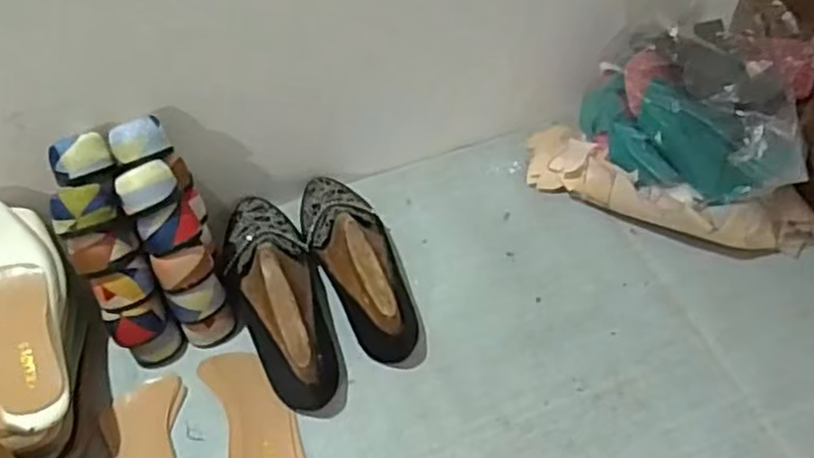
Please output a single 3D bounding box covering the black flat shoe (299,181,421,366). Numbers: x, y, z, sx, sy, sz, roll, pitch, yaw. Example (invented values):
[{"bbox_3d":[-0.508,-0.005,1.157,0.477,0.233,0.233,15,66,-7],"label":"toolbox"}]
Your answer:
[{"bbox_3d":[-0.051,0.018,0.727,0.080,0.079,0.236,-21,52,-13],"label":"black flat shoe"}]

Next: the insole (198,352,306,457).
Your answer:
[{"bbox_3d":[-0.136,0.178,0.641,0.070,0.012,0.164,-18,51,-10],"label":"insole"}]

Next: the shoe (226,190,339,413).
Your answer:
[{"bbox_3d":[-0.125,0.052,0.697,0.085,0.082,0.250,-22,52,-14],"label":"shoe"}]

